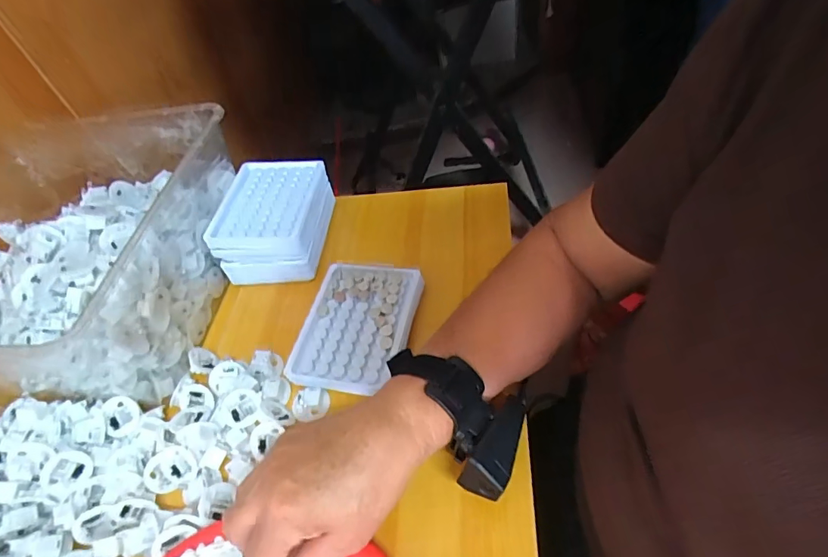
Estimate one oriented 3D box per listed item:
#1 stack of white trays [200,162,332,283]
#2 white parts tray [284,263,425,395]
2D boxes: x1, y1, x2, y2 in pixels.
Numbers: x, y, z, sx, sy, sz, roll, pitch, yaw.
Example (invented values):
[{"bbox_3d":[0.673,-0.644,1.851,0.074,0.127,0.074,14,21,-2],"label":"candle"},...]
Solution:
[{"bbox_3d":[-0.151,-0.067,0.514,0.109,0.060,0.133,2,52,4],"label":"stack of white trays"},{"bbox_3d":[-0.053,0.041,0.432,0.102,0.019,0.129,8,54,8],"label":"white parts tray"}]

